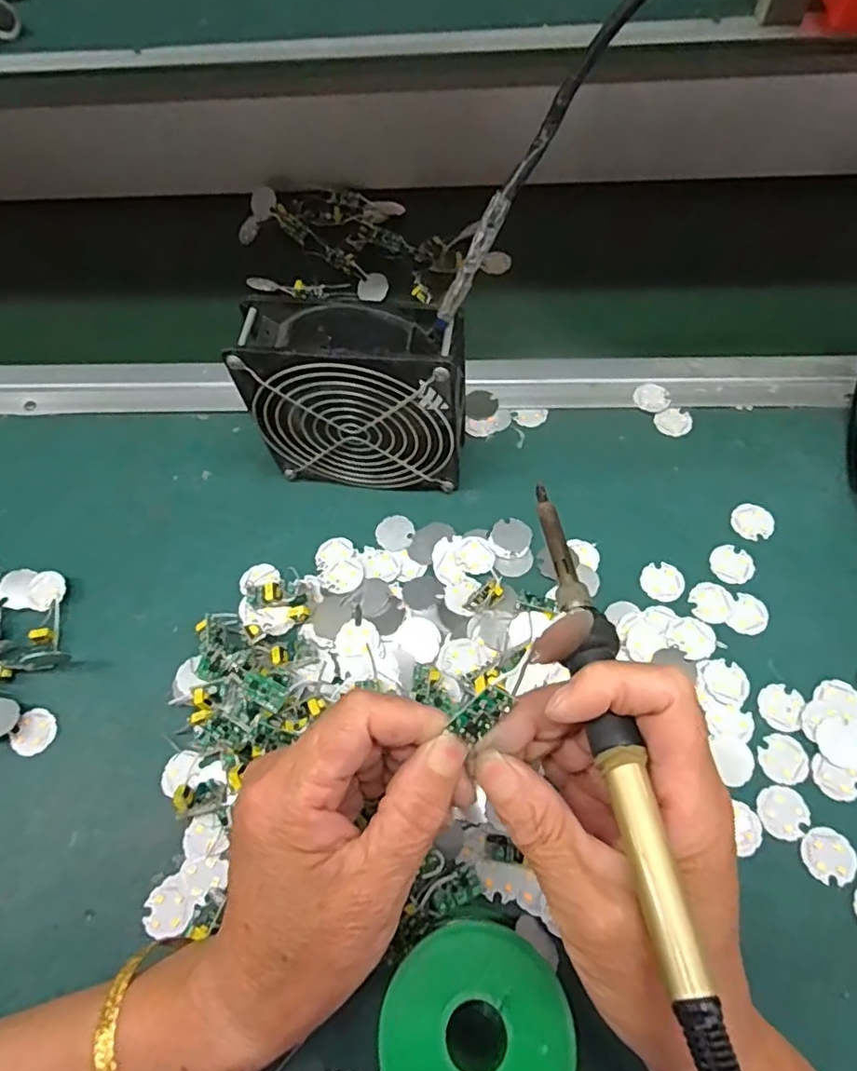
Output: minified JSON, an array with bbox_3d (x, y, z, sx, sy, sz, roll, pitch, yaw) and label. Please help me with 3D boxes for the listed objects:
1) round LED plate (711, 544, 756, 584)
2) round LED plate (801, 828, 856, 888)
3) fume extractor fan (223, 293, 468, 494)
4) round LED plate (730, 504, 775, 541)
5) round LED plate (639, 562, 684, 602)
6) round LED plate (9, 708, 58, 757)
[{"bbox_3d":[0.180,0.017,0.354,0.024,0.004,0.024,-1,64,3],"label":"round LED plate"},{"bbox_3d":[0.193,0.154,0.287,0.024,0.004,0.023,-1,64,3],"label":"round LED plate"},{"bbox_3d":[-0.038,-0.077,0.351,0.118,0.117,0.047,6,65,6],"label":"fume extractor fan"},{"bbox_3d":[0.198,-0.009,0.366,0.024,0.004,0.024,-1,64,3],"label":"round LED plate"},{"bbox_3d":[0.138,0.027,0.353,0.024,0.004,0.025,-1,64,3],"label":"round LED plate"},{"bbox_3d":[-0.219,0.109,0.333,0.021,0.006,0.024,7,65,7],"label":"round LED plate"}]

